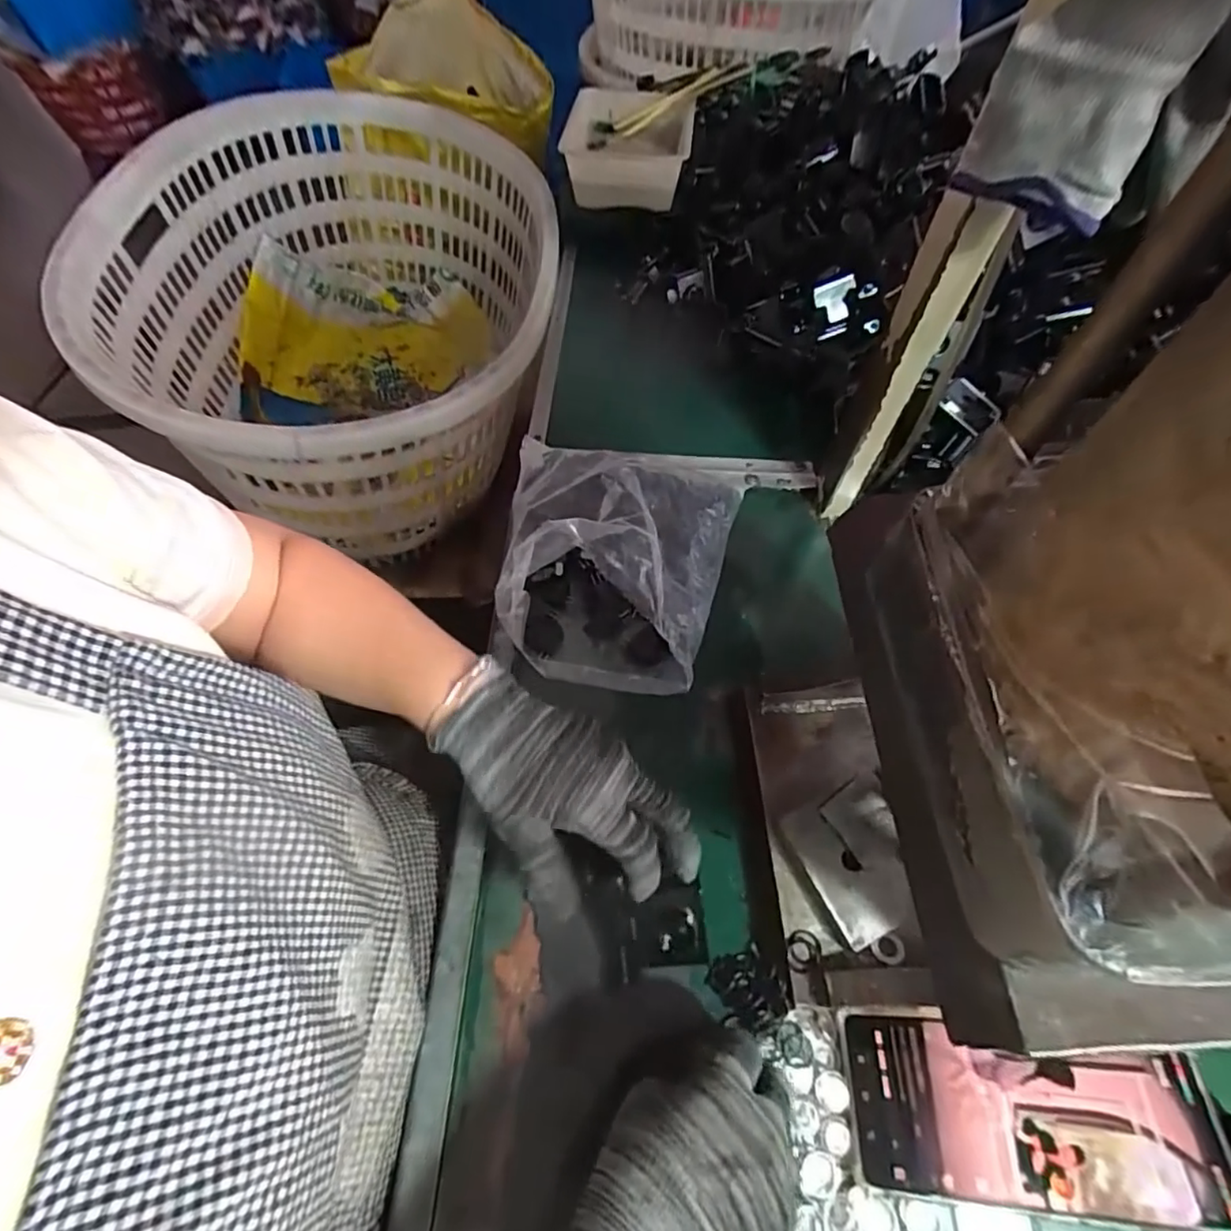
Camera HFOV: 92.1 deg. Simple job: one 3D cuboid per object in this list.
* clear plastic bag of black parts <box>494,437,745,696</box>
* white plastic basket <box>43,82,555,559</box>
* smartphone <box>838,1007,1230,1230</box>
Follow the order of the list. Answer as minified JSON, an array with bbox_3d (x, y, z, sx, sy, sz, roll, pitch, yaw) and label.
[{"bbox_3d":[-0.005,-0.055,0.458,0.188,0.073,0.200,11,60,4],"label":"clear plastic bag of black parts"},{"bbox_3d":[-0.326,-0.379,0.793,0.466,0.318,0.664,3,59,1],"label":"white plastic basket"},{"bbox_3d":[0.204,0.251,0.297,0.165,0.007,0.075,-2,59,16],"label":"smartphone"}]

